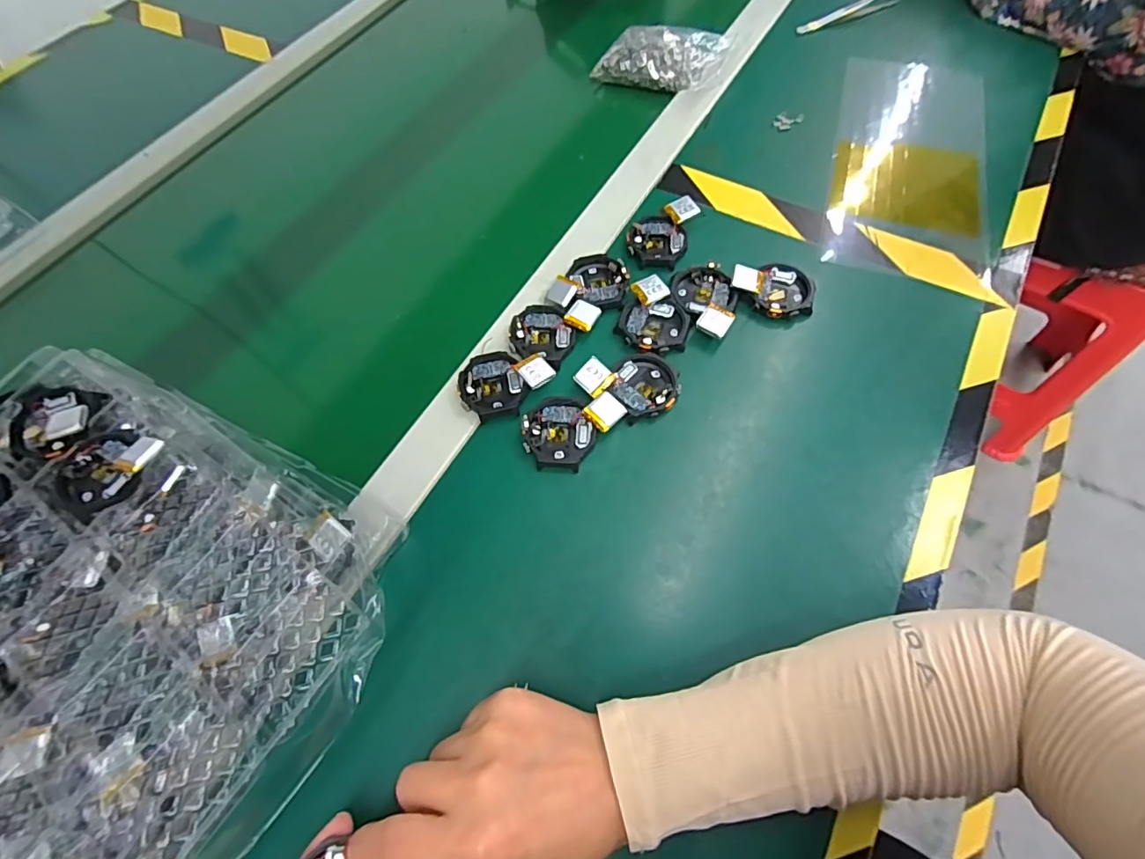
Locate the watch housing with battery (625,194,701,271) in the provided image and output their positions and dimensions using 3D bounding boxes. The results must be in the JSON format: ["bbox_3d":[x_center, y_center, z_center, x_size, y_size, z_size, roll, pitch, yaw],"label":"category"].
[{"bbox_3d":[0.073,-0.162,0.439,0.046,0.018,0.069,25,66,16],"label":"watch housing with battery"}]

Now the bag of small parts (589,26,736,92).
[{"bbox_3d":[0.098,-0.390,0.554,0.120,0.029,0.087,23,66,16],"label":"bag of small parts"}]

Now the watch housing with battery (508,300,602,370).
[{"bbox_3d":[-0.016,-0.075,0.395,0.053,0.013,0.060,26,66,17],"label":"watch housing with battery"}]

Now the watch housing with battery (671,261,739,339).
[{"bbox_3d":[0.104,-0.095,0.403,0.042,0.019,0.068,-12,61,-3],"label":"watch housing with battery"}]

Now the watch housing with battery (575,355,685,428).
[{"bbox_3d":[0.042,-0.029,0.373,0.068,0.020,0.049,-14,61,-3],"label":"watch housing with battery"}]

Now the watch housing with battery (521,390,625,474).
[{"bbox_3d":[0.001,0.001,0.359,0.066,0.016,0.048,-4,61,2],"label":"watch housing with battery"}]

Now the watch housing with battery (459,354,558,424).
[{"bbox_3d":[-0.051,-0.036,0.377,0.060,0.013,0.054,-42,66,-17],"label":"watch housing with battery"}]

